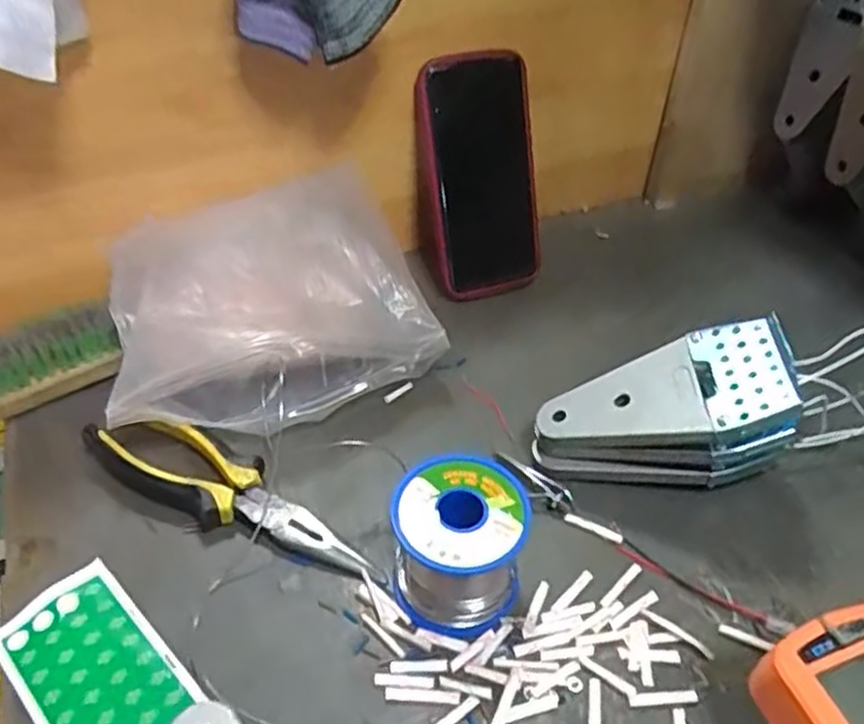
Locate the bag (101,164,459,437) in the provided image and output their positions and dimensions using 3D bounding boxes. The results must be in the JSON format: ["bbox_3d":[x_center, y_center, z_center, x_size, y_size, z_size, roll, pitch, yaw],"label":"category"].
[{"bbox_3d":[-0.106,-0.038,0.480,0.190,0.087,0.149,-13,45,-14],"label":"bag"}]

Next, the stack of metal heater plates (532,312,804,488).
[{"bbox_3d":[0.128,0.030,0.413,0.128,0.090,0.064,0,43,-1],"label":"stack of metal heater plates"}]

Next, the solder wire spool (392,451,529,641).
[{"bbox_3d":[0.013,0.091,0.366,0.065,0.063,0.066,0,43,0],"label":"solder wire spool"}]

